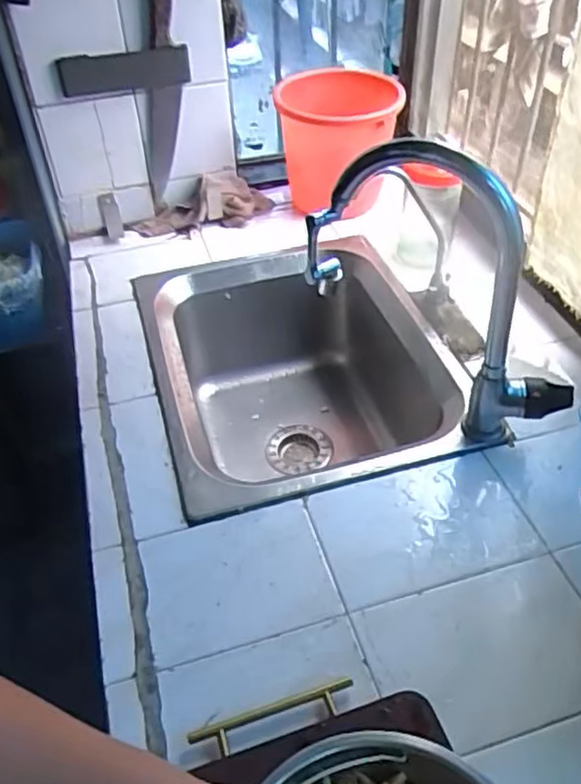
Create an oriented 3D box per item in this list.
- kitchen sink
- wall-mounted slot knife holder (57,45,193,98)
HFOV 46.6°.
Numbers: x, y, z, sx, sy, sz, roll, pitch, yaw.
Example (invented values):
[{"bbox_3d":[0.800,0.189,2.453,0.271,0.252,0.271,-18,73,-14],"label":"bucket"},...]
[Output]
[{"bbox_3d":[0.030,0.021,1.010,0.411,0.265,0.460,-13,44,-11],"label":"kitchen sink"},{"bbox_3d":[-0.245,-0.473,0.999,0.187,0.058,0.015,-9,43,-7],"label":"wall-mounted slot knife holder"}]

